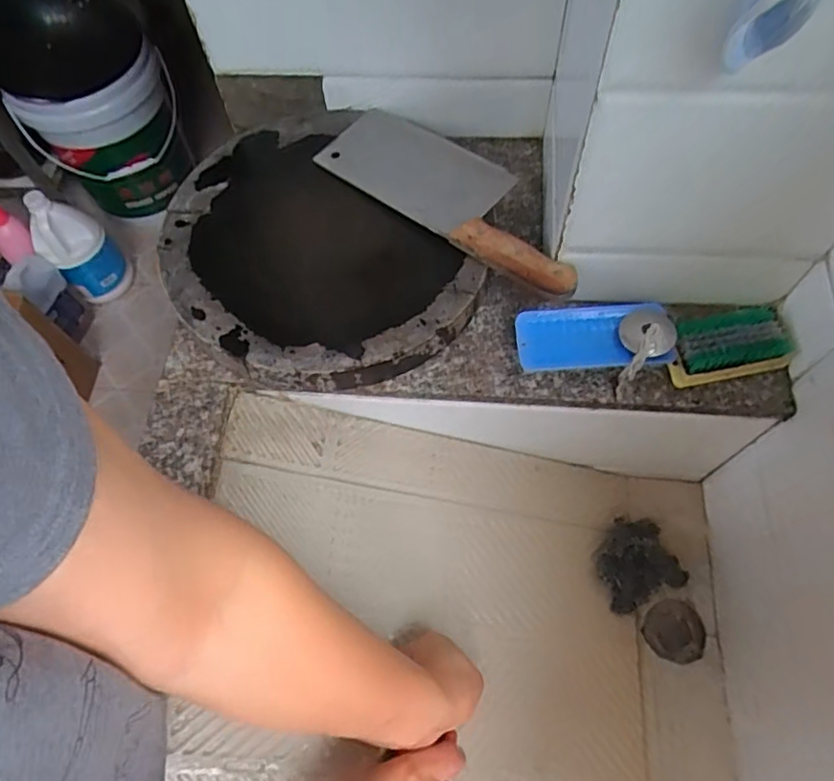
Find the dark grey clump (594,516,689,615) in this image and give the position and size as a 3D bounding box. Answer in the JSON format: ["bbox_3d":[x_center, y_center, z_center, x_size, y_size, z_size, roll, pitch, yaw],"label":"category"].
[{"bbox_3d":[0.228,0.174,0.614,0.082,0.050,0.082,-23,65,-8],"label":"dark grey clump"}]

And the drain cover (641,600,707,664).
[{"bbox_3d":[0.268,0.251,0.617,0.060,0.005,0.060,-19,64,-6],"label":"drain cover"}]

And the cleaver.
[{"bbox_3d":[0.035,-0.195,0.581,0.311,0.035,0.100,39,72,20],"label":"cleaver"}]

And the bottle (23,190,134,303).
[{"bbox_3d":[-0.828,-0.338,1.463,0.146,0.305,0.113,-35,67,-14],"label":"bottle"}]

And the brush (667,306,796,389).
[{"bbox_3d":[0.271,-0.039,0.524,0.105,0.031,0.054,-13,63,-3],"label":"brush"}]

